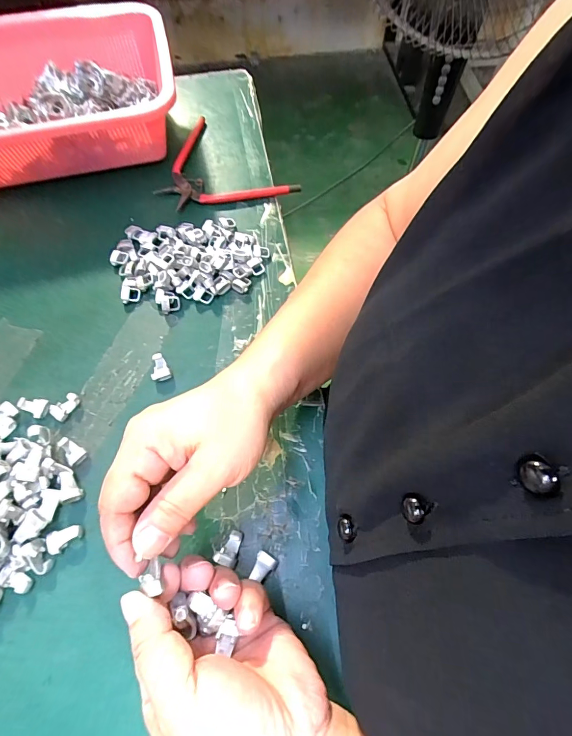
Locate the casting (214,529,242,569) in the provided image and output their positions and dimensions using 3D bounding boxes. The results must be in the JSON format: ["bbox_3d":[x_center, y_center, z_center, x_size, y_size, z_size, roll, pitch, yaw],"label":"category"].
[{"bbox_3d":[-0.037,0.124,0.270,0.014,0.008,0.023,27,68,13],"label":"casting"}]

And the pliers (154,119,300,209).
[{"bbox_3d":[-0.077,-0.206,0.418,0.146,0.021,0.107,41,71,18],"label":"pliers"}]

